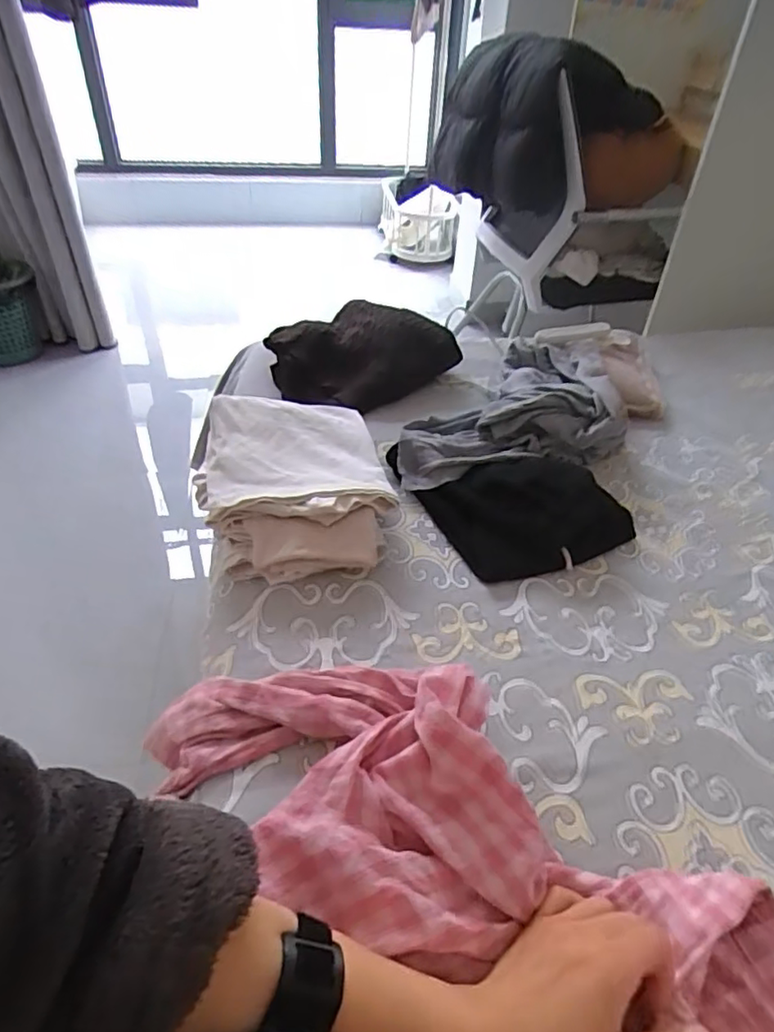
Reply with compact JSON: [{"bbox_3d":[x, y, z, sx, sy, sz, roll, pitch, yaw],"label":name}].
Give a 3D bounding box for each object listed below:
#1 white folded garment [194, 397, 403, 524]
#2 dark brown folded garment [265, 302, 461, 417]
[{"bbox_3d":[-0.114,-0.073,0.713,0.206,0.048,0.233,-7,42,-11],"label":"white folded garment"},{"bbox_3d":[-0.052,-0.251,0.955,0.310,0.073,0.215,-23,47,-27],"label":"dark brown folded garment"}]

